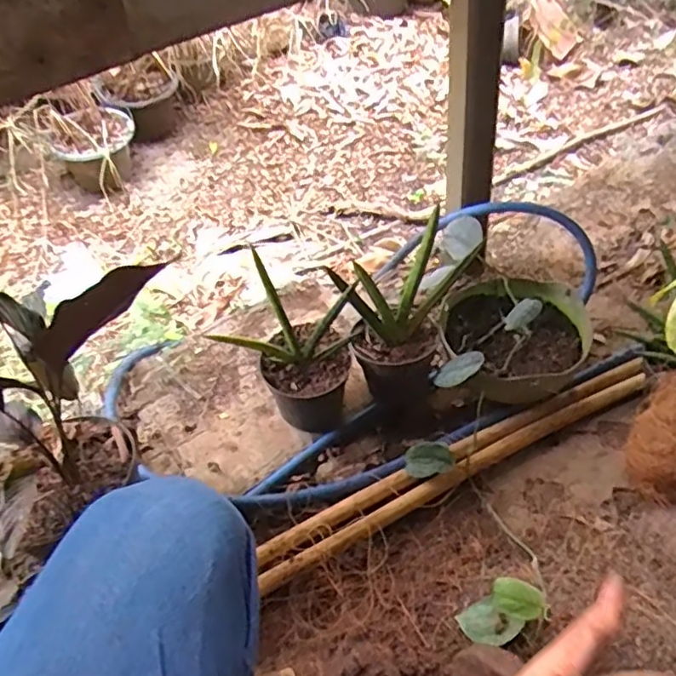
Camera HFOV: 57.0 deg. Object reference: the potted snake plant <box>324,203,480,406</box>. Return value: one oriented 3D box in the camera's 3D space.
[{"bbox_3d":[0.096,-0.032,0.871,0.184,0.215,0.130,-37,54,-24],"label":"potted snake plant"}]

